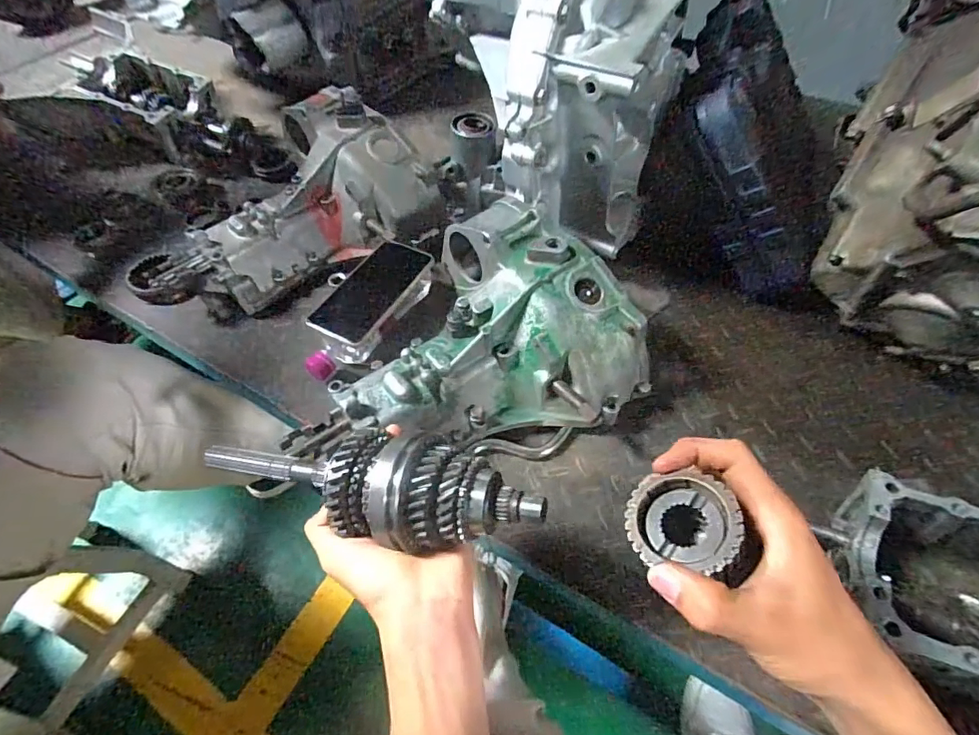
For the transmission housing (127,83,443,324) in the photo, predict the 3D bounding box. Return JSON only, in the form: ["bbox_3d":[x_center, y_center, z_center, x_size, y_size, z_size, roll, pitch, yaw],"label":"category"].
[{"bbox_3d":[-0.284,-0.217,0.676,0.376,0.118,0.241,-38,61,-9],"label":"transmission housing"}]

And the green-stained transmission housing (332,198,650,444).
[{"bbox_3d":[0.007,-0.047,0.547,0.317,0.142,0.264,-5,54,-3],"label":"green-stained transmission housing"}]

